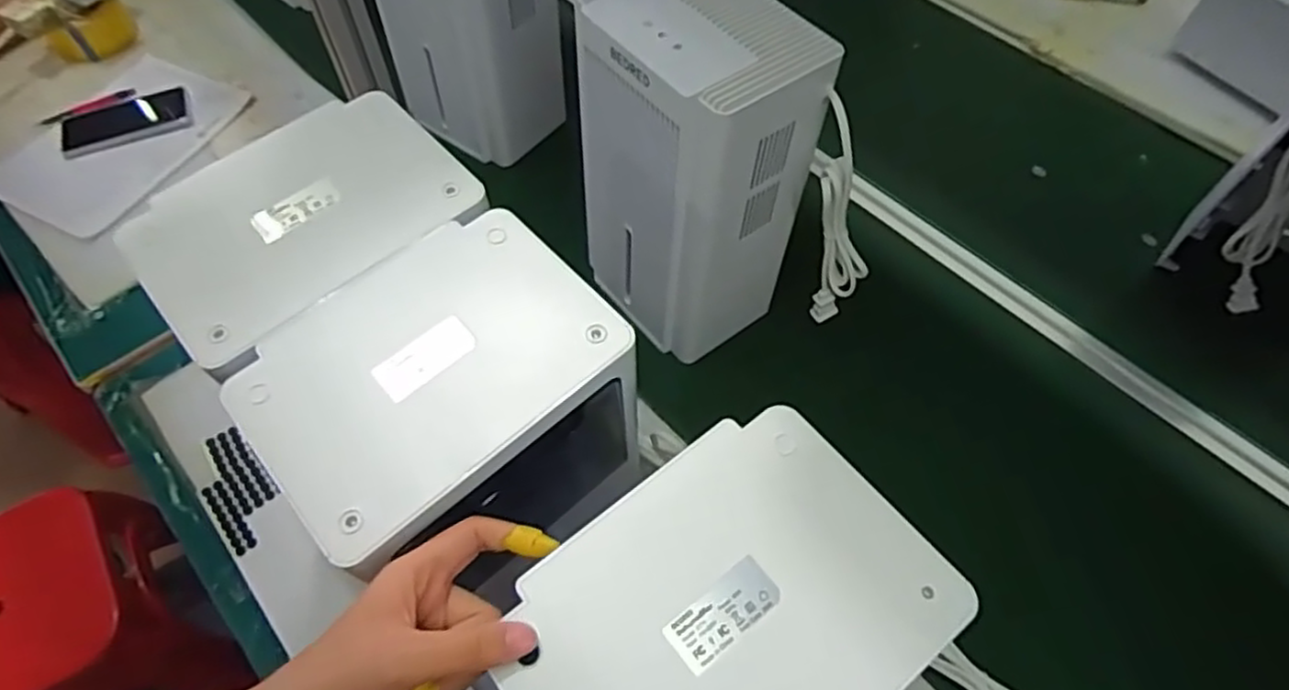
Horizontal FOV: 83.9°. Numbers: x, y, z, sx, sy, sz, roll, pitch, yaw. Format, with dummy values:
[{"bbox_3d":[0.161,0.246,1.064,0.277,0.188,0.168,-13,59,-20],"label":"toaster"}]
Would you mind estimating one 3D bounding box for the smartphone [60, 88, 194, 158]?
[{"bbox_3d":[-0.705,-0.304,0.977,0.165,0.014,0.086,-19,59,-13],"label":"smartphone"}]

